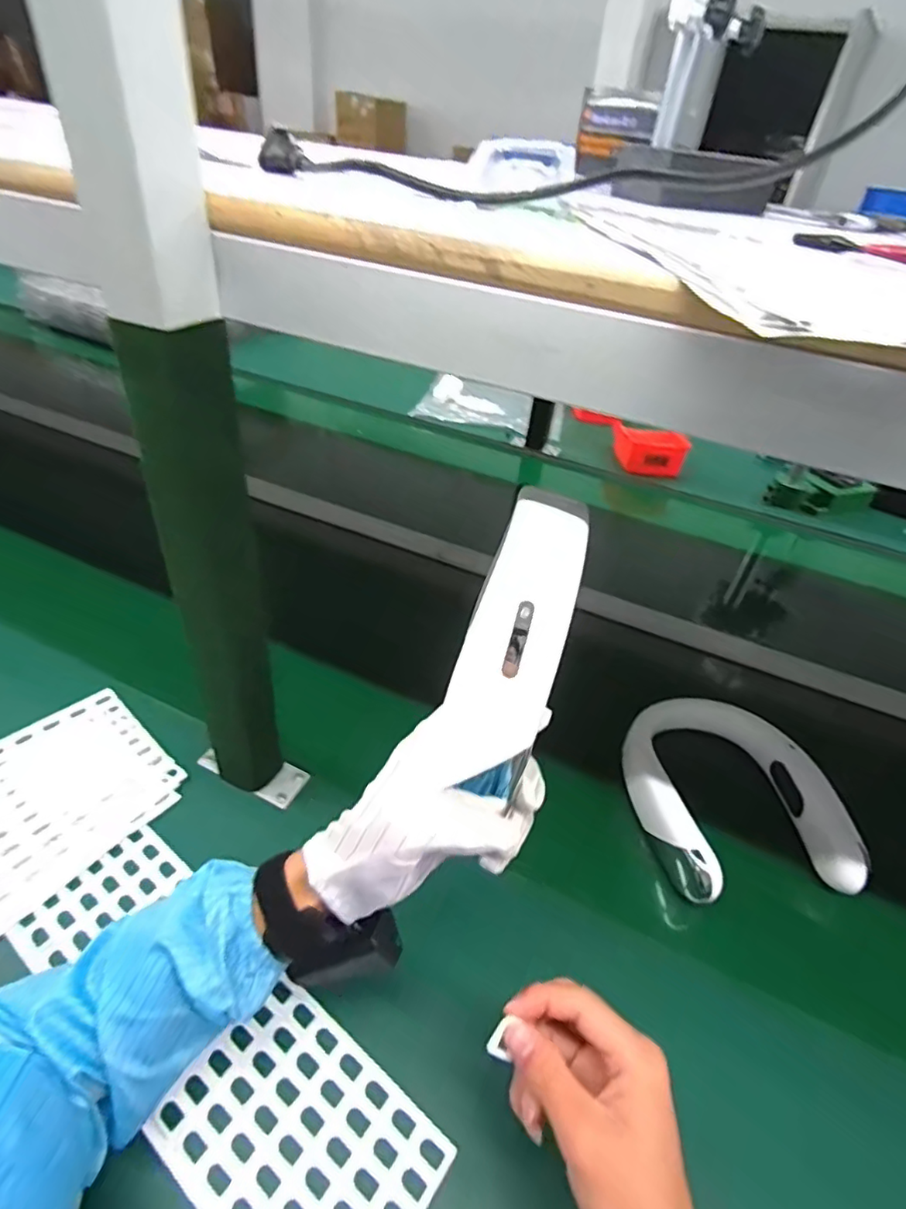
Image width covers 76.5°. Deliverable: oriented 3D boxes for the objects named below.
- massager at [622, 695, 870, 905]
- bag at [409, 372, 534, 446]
[{"bbox_3d":[0.261,0.178,0.558,0.177,0.046,0.200,-1,40,-10],"label":"massager"},{"bbox_3d":[0.066,-0.465,1.322,0.275,0.035,0.276,19,40,14],"label":"bag"}]

